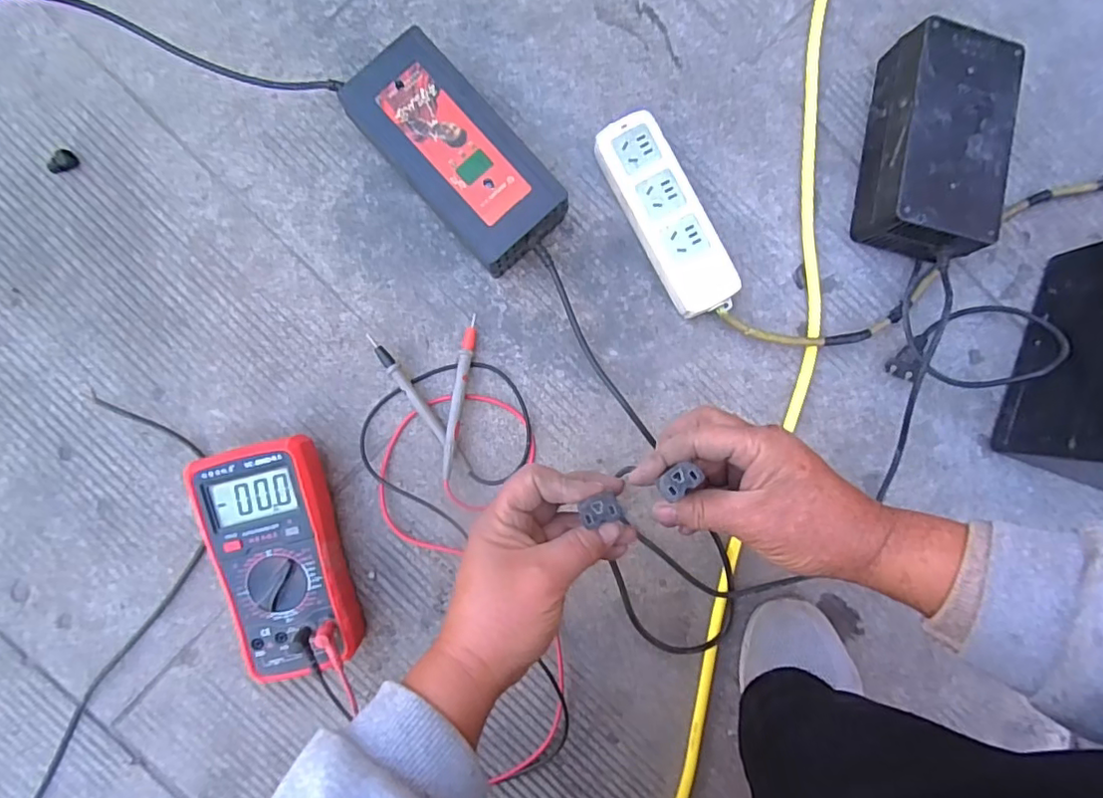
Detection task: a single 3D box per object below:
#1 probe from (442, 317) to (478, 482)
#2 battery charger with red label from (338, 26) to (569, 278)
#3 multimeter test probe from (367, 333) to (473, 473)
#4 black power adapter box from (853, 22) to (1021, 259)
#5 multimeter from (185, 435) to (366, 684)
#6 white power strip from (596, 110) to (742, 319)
[{"bbox_3d":[-0.077,-0.002,0.481,0.012,0.017,0.135,8,89,-2],"label":"probe"},{"bbox_3d":[-0.075,-0.191,0.463,0.085,0.059,0.175,-42,92,-2],"label":"battery charger with red label"},{"bbox_3d":[-0.110,0.004,0.478,0.012,0.015,0.138,-37,90,-2],"label":"multimeter test probe"},{"bbox_3d":[0.311,-0.202,0.471,0.094,0.069,0.170,11,88,-2],"label":"black power adapter box"},{"bbox_3d":[-0.214,0.125,0.456,0.089,0.054,0.177,-13,89,-2],"label":"multimeter"},{"bbox_3d":[0.096,-0.150,0.481,0.053,0.032,0.170,-29,90,-2],"label":"white power strip"}]

